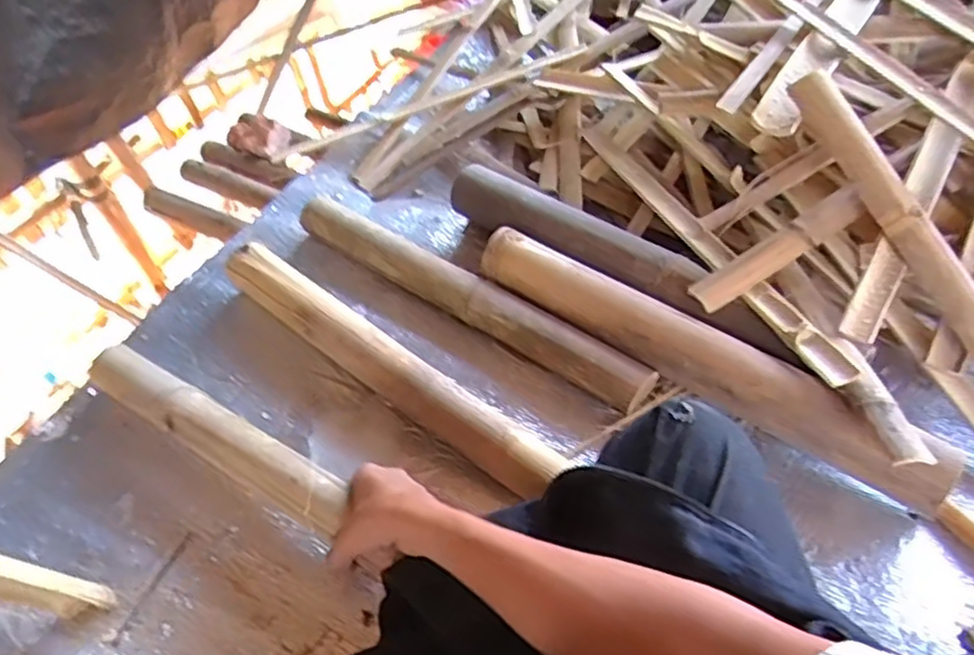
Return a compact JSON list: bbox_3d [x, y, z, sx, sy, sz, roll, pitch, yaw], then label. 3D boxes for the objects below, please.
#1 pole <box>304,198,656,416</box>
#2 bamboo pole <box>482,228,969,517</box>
[{"bbox_3d":[-0.037,-0.046,0.833,0.512,0.045,0.052,30,56,25],"label":"pole"},{"bbox_3d":[0.211,0.019,0.722,0.512,0.054,0.059,31,56,25],"label":"bamboo pole"}]

